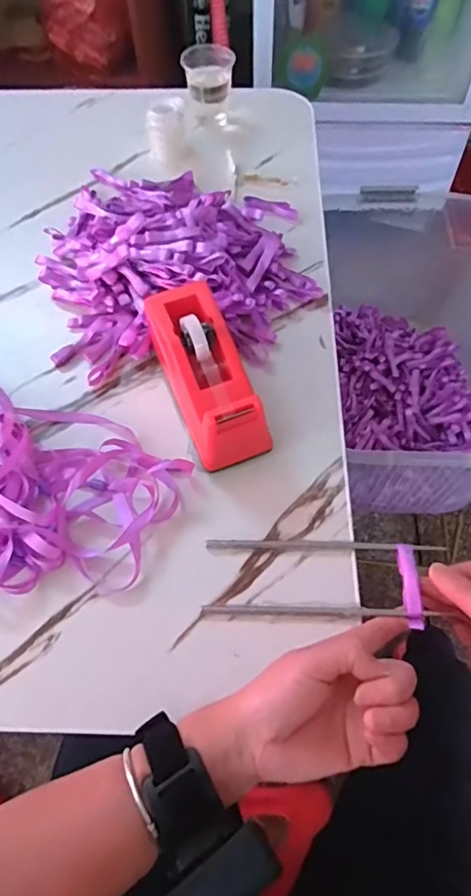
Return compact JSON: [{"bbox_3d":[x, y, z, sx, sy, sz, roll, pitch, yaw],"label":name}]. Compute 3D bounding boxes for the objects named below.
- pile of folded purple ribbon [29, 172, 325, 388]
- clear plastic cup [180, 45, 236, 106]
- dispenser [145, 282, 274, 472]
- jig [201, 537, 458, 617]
[{"bbox_3d":[-0.065,-0.219,0.520,0.275,0.056,0.304,-8,60,-3],"label":"pile of folded purple ribbon"},{"bbox_3d":[-0.032,-0.466,0.626,0.063,0.040,0.058,-1,60,1],"label":"clear plastic cup"},{"bbox_3d":[-0.025,-0.061,0.423,0.065,0.072,0.154,-21,62,-10],"label":"dispenser"},{"bbox_3d":[0.065,0.095,0.372,0.173,0.013,0.058,1,62,0],"label":"jig"}]

